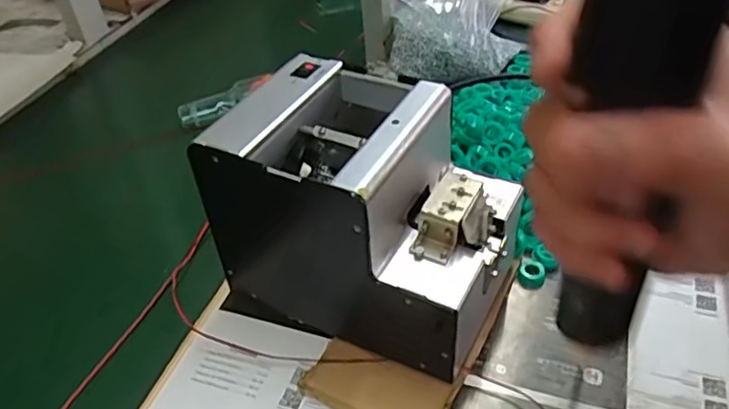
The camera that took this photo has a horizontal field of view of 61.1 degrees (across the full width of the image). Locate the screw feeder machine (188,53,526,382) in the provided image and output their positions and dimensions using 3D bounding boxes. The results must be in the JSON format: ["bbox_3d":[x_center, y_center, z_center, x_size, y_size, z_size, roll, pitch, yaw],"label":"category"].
[{"bbox_3d":[0.008,0.007,0.429,0.176,0.153,0.123,17,45,23],"label":"screw feeder machine"}]

